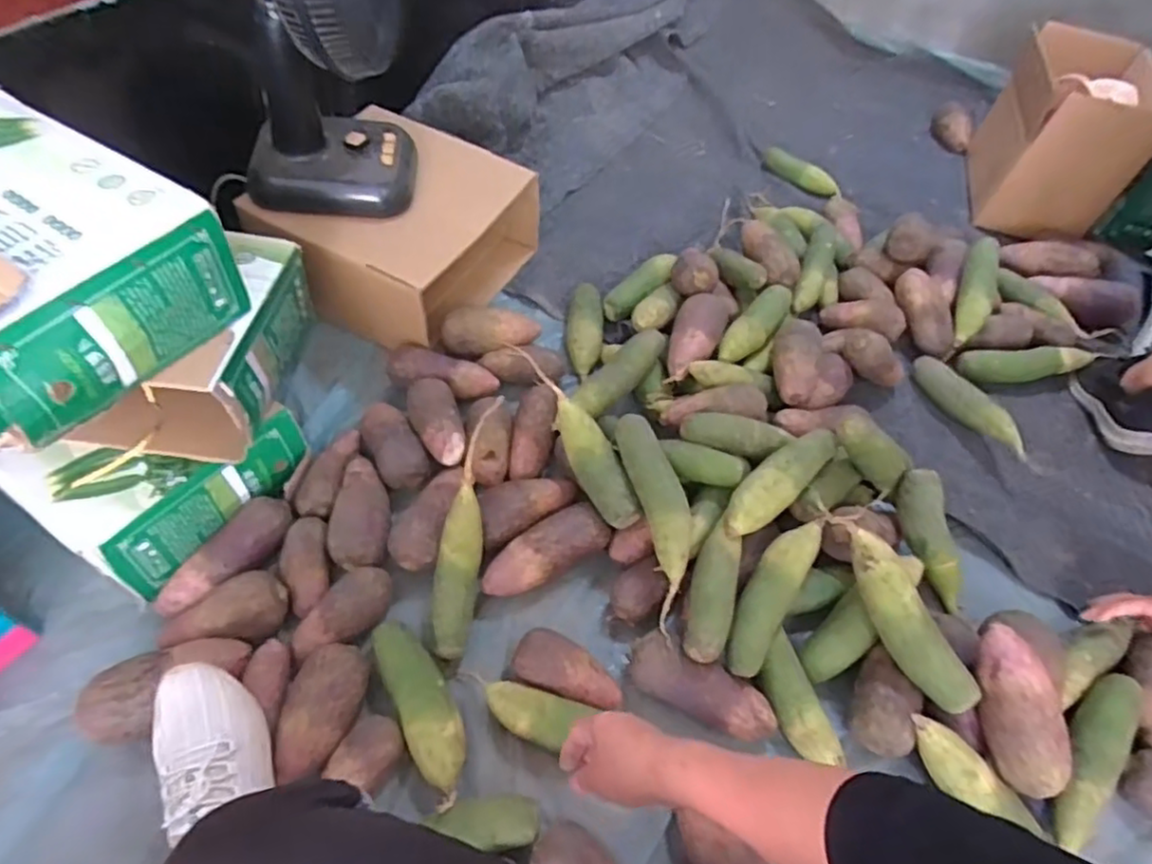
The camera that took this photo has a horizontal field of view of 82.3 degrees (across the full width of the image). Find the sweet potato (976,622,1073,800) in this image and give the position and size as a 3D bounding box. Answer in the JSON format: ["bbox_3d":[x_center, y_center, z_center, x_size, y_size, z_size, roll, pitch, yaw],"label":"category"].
[{"bbox_3d":[0.475,0.297,0.710,0.061,0.057,0.173,-4,77,-9],"label":"sweet potato"}]

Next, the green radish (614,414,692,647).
[{"bbox_3d":[0.103,0.103,0.819,0.059,0.053,0.274,-9,70,-12],"label":"green radish"}]

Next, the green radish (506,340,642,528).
[{"bbox_3d":[0.009,0.011,0.885,0.053,0.070,0.253,-21,59,-19],"label":"green radish"}]

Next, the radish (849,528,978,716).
[{"bbox_3d":[0.373,0.211,0.757,0.049,0.052,0.220,-22,76,-20],"label":"radish"}]

